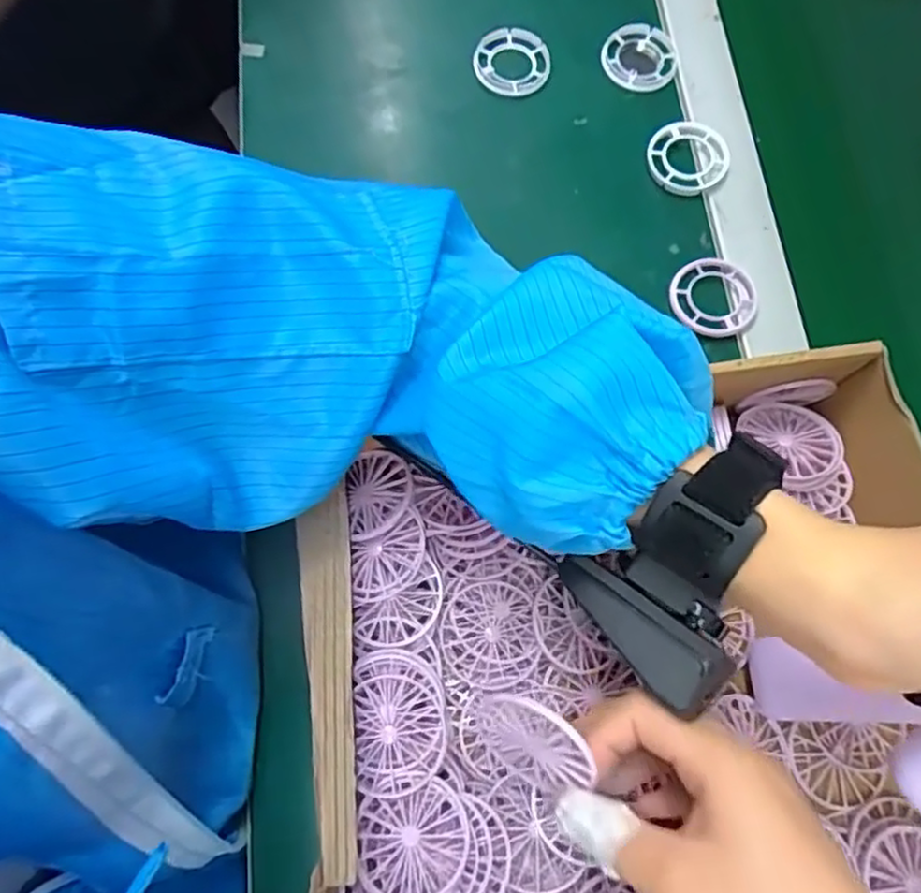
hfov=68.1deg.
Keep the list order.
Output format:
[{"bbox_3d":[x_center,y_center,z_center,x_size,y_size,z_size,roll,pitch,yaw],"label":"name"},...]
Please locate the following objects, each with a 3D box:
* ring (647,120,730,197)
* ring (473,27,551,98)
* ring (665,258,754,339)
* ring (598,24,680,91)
[{"bbox_3d":[0.154,-0.194,0.456,0.054,0.009,0.051,0,74,-1],"label":"ring"},{"bbox_3d":[0.036,-0.267,0.474,0.052,0.010,0.048,0,74,-1],"label":"ring"},{"bbox_3d":[0.158,-0.093,0.429,0.055,0.011,0.055,0,74,-1],"label":"ring"},{"bbox_3d":[0.127,-0.276,0.484,0.052,0.004,0.050,0,74,-1],"label":"ring"}]

